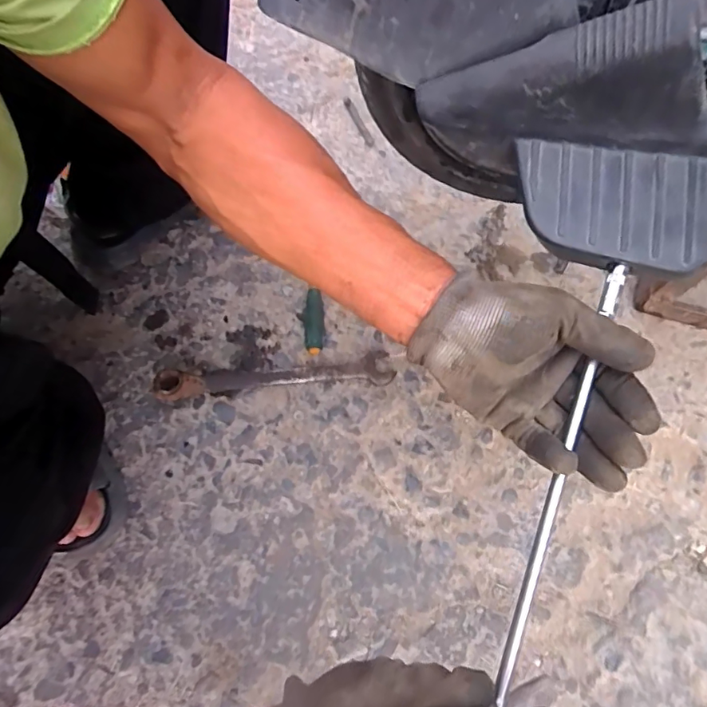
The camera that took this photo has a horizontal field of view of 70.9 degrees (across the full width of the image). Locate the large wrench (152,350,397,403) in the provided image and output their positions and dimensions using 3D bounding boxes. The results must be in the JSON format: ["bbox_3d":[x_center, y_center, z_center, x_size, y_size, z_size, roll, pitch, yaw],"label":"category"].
[{"bbox_3d":[-0.088,0.027,0.582,0.268,0.042,0.041,-8,70,-4],"label":"large wrench"}]

